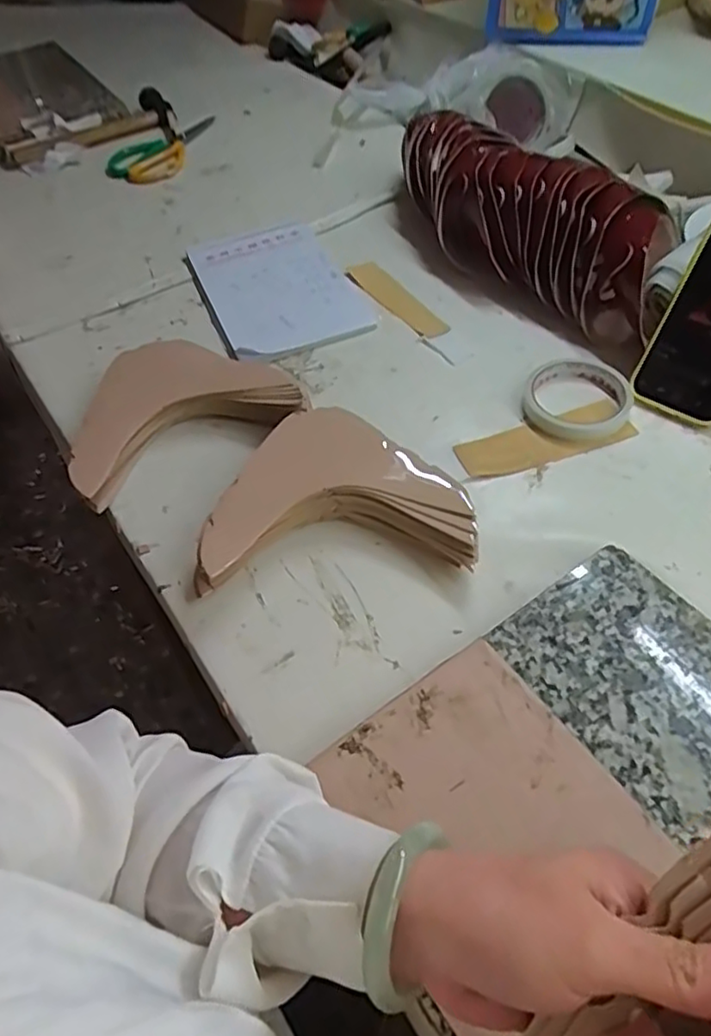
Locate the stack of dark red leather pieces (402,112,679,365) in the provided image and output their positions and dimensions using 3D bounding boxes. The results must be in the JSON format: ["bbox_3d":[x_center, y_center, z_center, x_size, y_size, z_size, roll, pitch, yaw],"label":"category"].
[{"bbox_3d":[0.163,-0.302,0.677,0.112,0.102,0.355,-37,59,-21],"label":"stack of dark red leather pieces"}]

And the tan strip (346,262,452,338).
[{"bbox_3d":[0.041,-0.228,0.684,0.031,0.009,0.134,-31,57,-17],"label":"tan strip"}]

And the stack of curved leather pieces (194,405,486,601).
[{"bbox_3d":[-0.019,-0.020,0.512,0.196,0.047,0.148,-7,53,0],"label":"stack of curved leather pieces"}]

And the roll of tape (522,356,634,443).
[{"bbox_3d":[0.190,-0.111,0.578,0.088,0.014,0.100,-3,53,3],"label":"roll of tape"}]

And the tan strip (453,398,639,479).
[{"bbox_3d":[0.161,-0.065,0.560,0.151,0.006,0.047,-19,54,-9],"label":"tan strip"}]

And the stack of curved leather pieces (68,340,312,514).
[{"bbox_3d":[-0.158,-0.106,0.593,0.198,0.035,0.169,-20,54,-9],"label":"stack of curved leather pieces"}]

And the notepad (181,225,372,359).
[{"bbox_3d":[-0.084,-0.243,0.695,0.140,0.012,0.201,-21,55,-10],"label":"notepad"}]

